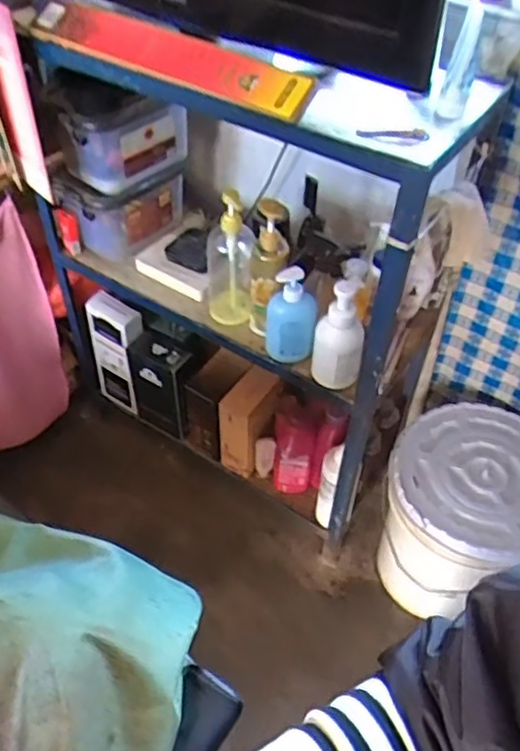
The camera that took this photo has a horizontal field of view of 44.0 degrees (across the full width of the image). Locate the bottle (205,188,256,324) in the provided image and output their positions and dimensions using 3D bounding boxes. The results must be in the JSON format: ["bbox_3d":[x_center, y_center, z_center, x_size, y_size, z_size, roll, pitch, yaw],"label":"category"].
[{"bbox_3d":[-0.057,-0.217,1.185,0.092,0.253,0.112,-1,49,-2],"label":"bottle"}]

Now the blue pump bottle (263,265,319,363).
[{"bbox_3d":[0.052,-0.100,1.117,0.095,0.181,0.060,5,49,3],"label":"blue pump bottle"}]

